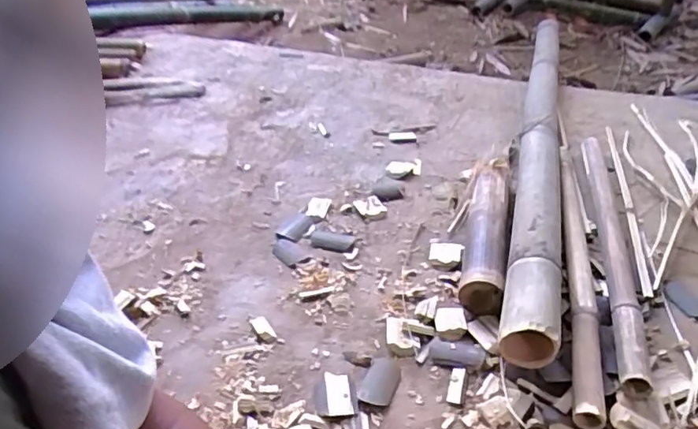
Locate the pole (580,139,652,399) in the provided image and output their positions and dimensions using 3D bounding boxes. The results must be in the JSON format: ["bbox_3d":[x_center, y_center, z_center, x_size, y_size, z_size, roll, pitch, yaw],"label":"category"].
[{"bbox_3d":[0.425,0.018,0.927,0.051,0.041,0.676,8,35,12],"label":"pole"}]

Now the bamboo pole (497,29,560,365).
[{"bbox_3d":[0.412,-0.204,1.221,0.081,0.094,1.375,9,36,14],"label":"bamboo pole"}]

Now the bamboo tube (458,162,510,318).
[{"bbox_3d":[0.220,0.022,0.904,0.064,0.064,0.350,8,35,12],"label":"bamboo tube"}]

